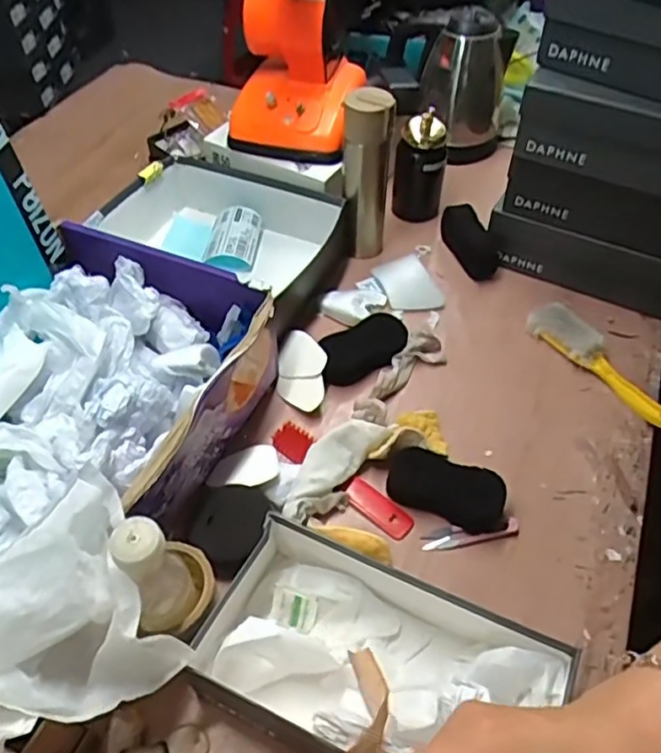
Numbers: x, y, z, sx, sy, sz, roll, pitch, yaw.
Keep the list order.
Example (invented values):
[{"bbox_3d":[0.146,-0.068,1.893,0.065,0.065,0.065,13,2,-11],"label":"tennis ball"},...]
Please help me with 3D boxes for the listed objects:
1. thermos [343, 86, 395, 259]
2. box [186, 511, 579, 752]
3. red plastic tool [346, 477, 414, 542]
[{"bbox_3d":[0.048,-0.280,0.907,0.075,0.235,0.054,8,51,2],"label":"thermos"},{"bbox_3d":[0.035,0.249,0.561,0.296,0.080,0.157,20,53,16],"label":"box"},{"bbox_3d":[0.052,0.146,0.708,0.083,0.008,0.032,34,58,25],"label":"red plastic tool"}]

